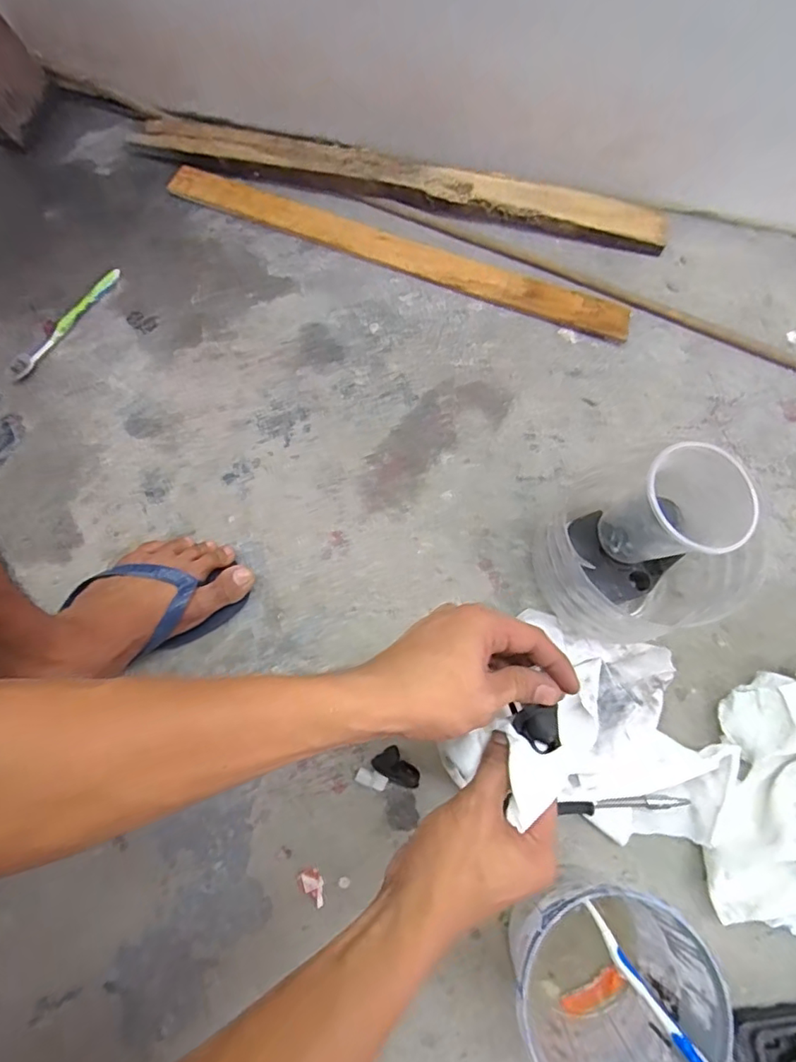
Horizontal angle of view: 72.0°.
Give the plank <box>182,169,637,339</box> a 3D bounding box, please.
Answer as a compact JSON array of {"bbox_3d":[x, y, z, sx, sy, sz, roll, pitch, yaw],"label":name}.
[{"bbox_3d":[-0.014,-0.362,0.693,0.609,0.017,0.048,23,74,7],"label":"plank"}]

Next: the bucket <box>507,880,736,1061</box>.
[{"bbox_3d":[0.155,0.337,0.426,0.133,0.120,0.136,0,73,0],"label":"bucket"}]

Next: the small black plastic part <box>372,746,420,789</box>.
[{"bbox_3d":[-0.001,0.223,0.509,0.042,0.024,0.027,44,78,12],"label":"small black plastic part"}]

